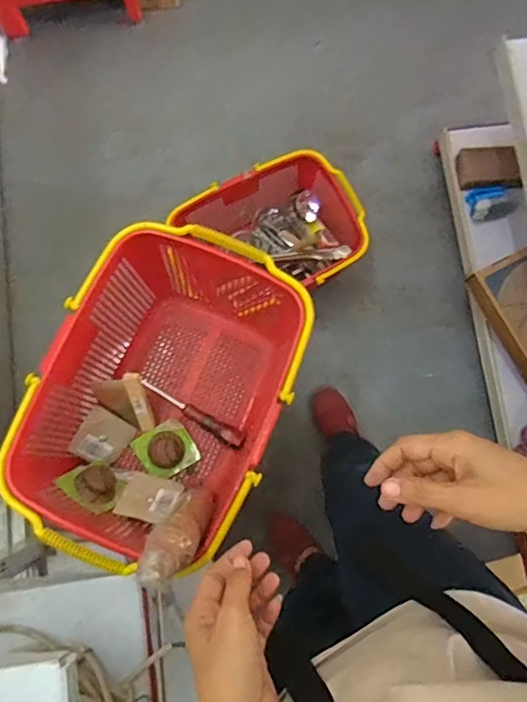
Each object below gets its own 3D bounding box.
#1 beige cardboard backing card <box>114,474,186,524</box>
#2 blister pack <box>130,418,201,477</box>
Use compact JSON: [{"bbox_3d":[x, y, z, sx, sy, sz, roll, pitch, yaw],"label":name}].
[{"bbox_3d":[-0.161,0.210,0.757,0.079,0.086,0.008,16,117,0],"label":"beige cardboard backing card"},{"bbox_3d":[-0.154,0.155,0.825,0.086,0.033,0.078,-31,81,-5],"label":"blister pack"}]

